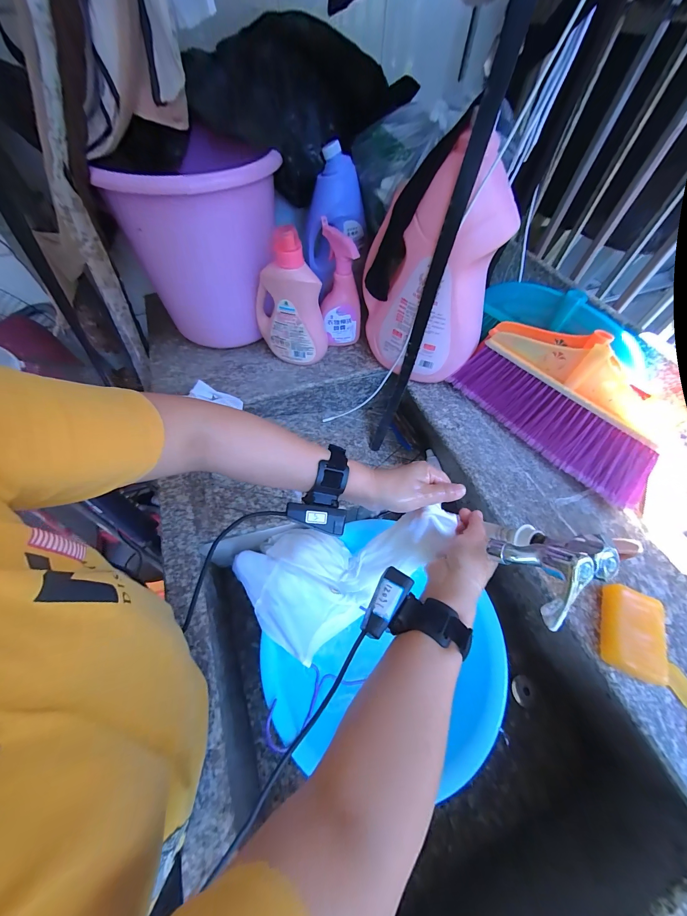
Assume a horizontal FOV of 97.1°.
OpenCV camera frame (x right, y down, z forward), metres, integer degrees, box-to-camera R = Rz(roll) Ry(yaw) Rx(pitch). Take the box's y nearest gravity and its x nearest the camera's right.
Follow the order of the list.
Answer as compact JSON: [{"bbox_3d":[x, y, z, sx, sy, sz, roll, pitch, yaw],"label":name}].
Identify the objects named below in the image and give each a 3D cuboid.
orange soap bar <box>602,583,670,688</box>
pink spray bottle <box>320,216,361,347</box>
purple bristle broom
[{"bbox_3d":[0.370,0.222,0.389,0.059,0.026,0.100,20,59,9],"label":"orange soap bar"},{"bbox_3d":[-0.005,-0.341,0.629,0.077,0.207,0.086,-3,58,-5],"label":"pink spray bottle"},{"bbox_3d":[0.381,-0.098,0.507,0.055,0.176,0.361,-17,56,-44],"label":"purple bristle broom"}]

